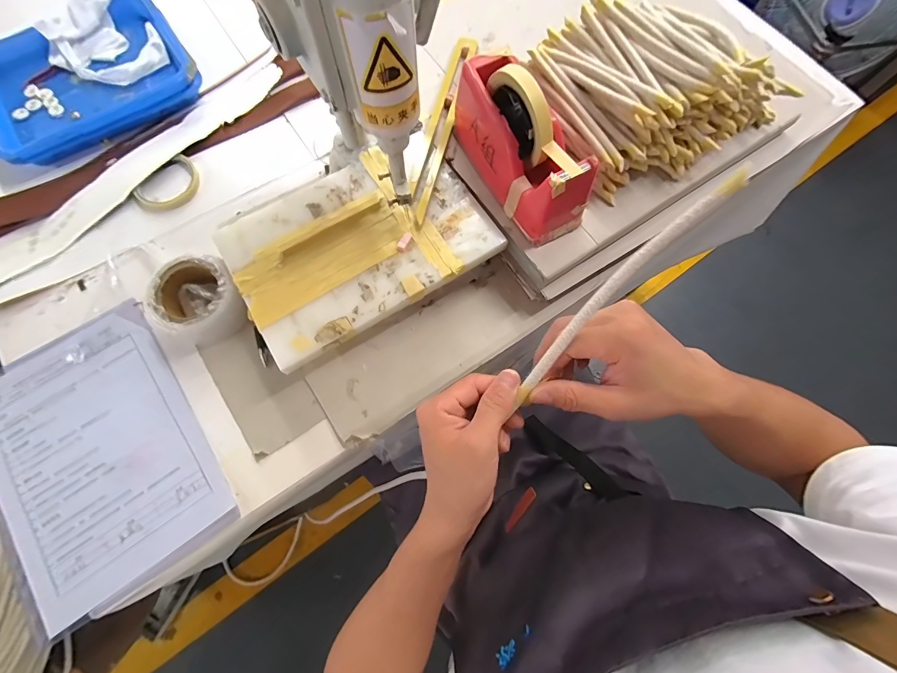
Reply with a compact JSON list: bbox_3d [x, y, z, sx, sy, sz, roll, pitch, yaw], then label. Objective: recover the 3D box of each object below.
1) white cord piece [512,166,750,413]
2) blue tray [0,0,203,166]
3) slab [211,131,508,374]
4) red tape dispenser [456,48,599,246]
[{"bbox_3d":[0.109,-0.028,0.255,0.020,0.006,0.193,44,111,11],"label":"white cord piece"},{"bbox_3d":[-0.539,-0.384,0.563,0.288,0.042,0.204,-34,77,-11],"label":"blue tray"},{"bbox_3d":[-0.107,-0.118,0.460,0.297,0.015,0.201,-31,76,-10],"label":"slab"},{"bbox_3d":[0.082,-0.222,0.426,0.074,0.115,0.203,-28,76,-10],"label":"red tape dispenser"}]

